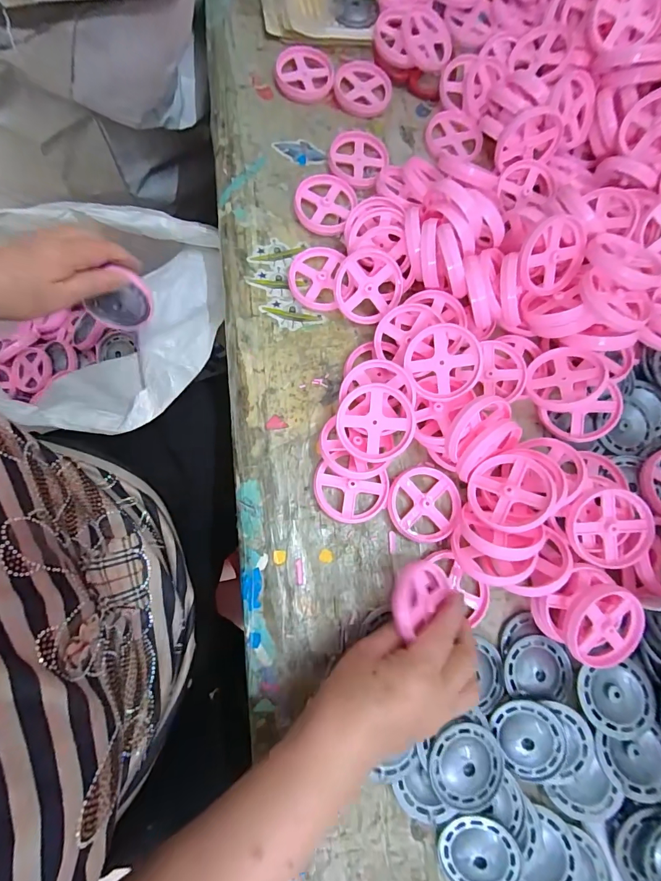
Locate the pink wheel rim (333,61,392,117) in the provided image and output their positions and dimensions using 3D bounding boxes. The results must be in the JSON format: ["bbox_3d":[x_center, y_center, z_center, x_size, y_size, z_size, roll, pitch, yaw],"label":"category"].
[{"bbox_3d":[0.037,-0.398,0.441,0.064,0.011,0.070,1,77,-6],"label":"pink wheel rim"}]

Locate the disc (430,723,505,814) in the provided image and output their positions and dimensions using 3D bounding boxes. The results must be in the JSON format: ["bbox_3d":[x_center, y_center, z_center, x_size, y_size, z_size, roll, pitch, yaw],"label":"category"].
[{"bbox_3d":[0.102,0.244,0.293,0.055,0.009,0.055,1,77,-6],"label":"disc"}]

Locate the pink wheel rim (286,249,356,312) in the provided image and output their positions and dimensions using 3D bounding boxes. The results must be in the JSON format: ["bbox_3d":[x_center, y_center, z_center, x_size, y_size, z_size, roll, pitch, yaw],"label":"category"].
[{"bbox_3d":[-0.011,-0.157,0.381,0.058,0.011,0.065,-13,79,-9],"label":"pink wheel rim"}]

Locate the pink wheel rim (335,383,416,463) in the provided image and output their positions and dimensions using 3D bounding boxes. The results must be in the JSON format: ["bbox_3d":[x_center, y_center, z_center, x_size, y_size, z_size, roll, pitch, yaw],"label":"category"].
[{"bbox_3d":[0.037,-0.015,0.326,0.064,0.010,0.063,0,89,10],"label":"pink wheel rim"}]

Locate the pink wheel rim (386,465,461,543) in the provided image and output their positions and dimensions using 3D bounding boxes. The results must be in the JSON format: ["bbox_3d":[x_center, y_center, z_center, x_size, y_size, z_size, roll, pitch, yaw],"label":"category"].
[{"bbox_3d":[0.082,0.055,0.341,0.062,0.009,0.064,1,77,-6],"label":"pink wheel rim"}]

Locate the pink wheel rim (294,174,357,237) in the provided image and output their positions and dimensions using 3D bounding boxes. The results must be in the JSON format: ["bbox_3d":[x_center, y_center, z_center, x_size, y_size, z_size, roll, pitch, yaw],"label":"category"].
[{"bbox_3d":[-0.007,-0.243,0.399,0.057,0.010,0.065,20,76,-1],"label":"pink wheel rim"}]

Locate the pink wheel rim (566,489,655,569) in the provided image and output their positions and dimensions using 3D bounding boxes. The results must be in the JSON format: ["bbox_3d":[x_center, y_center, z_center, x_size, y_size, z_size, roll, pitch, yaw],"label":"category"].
[{"bbox_3d":[0.227,0.072,0.319,0.062,0.017,0.064,0,92,6],"label":"pink wheel rim"}]

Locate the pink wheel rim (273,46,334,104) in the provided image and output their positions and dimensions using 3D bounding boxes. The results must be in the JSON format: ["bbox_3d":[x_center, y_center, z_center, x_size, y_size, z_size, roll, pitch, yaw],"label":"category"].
[{"bbox_3d":[-0.029,-0.408,0.435,0.062,0.008,0.065,1,77,-6],"label":"pink wheel rim"}]

